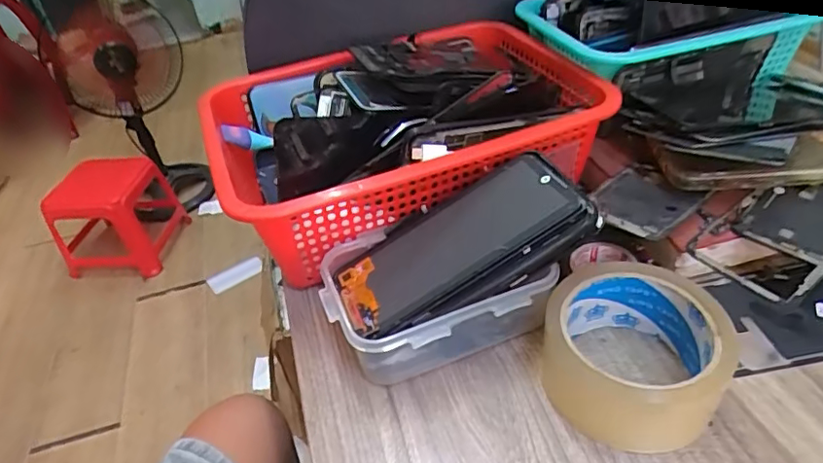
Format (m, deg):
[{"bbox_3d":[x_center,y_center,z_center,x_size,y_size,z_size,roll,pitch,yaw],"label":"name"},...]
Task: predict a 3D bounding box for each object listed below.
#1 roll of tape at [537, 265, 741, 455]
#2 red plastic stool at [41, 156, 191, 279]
[{"bbox_3d":[0.127,0.069,0.315,0.090,0.052,0.097,-5,40,4],"label":"roll of tape"},{"bbox_3d":[-0.872,-0.050,1.639,0.302,0.319,0.289,1,41,10],"label":"red plastic stool"}]

